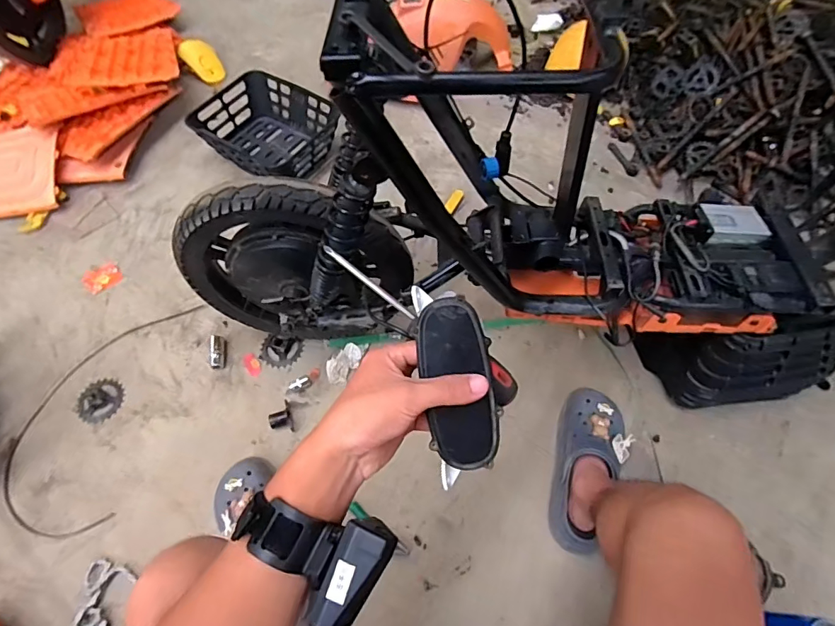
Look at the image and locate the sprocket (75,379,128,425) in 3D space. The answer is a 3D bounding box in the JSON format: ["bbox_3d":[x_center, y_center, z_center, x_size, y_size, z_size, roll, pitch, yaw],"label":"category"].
[{"bbox_3d":[-0.616,0.169,0.887,0.082,0.011,0.086,0,62,-1],"label":"sprocket"}]

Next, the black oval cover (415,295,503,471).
[{"bbox_3d":[0.032,0.053,0.348,0.052,0.010,0.128,-7,86,-5],"label":"black oval cover"}]

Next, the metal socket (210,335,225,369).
[{"bbox_3d":[-0.404,0.077,0.921,0.023,0.025,0.069,-7,63,-5],"label":"metal socket"}]

